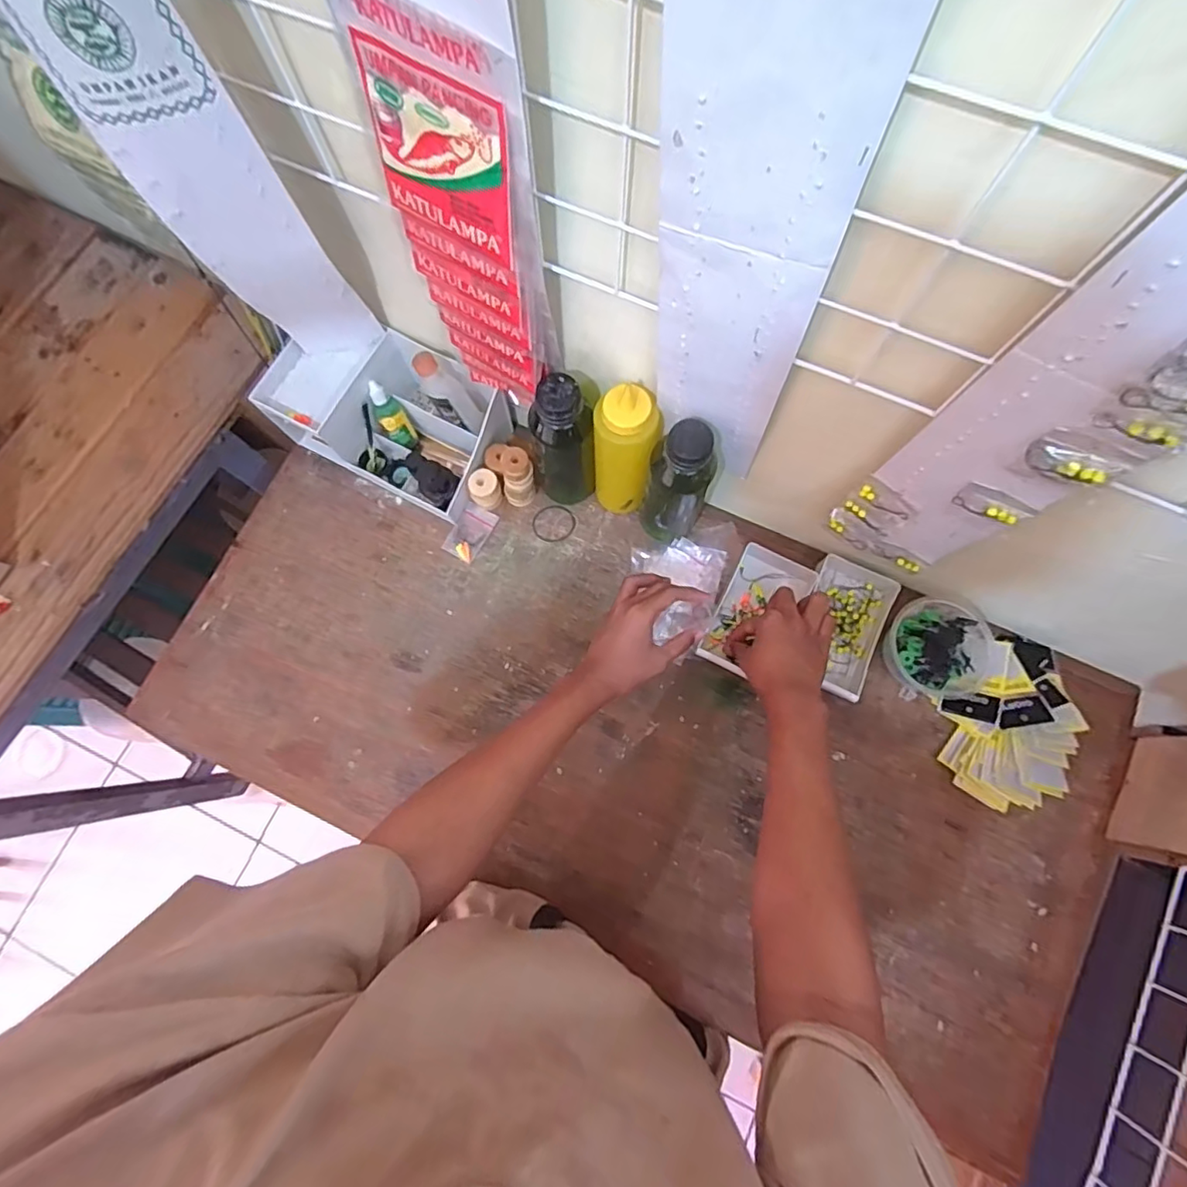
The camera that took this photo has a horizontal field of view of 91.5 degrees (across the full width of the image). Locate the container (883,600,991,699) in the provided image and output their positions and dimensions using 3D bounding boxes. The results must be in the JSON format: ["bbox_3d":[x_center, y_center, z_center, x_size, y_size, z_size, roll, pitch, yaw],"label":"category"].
[{"bbox_3d":[0.359,0.058,0.614,0.103,0.050,0.099,26,78,7],"label":"container"}]

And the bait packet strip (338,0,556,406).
[{"bbox_3d":[-0.087,-0.248,0.410,0.110,0.380,0.029,29,75,7],"label":"bait packet strip"}]

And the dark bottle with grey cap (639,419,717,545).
[{"bbox_3d":[0.082,-0.108,0.587,0.066,0.187,0.055,25,78,7],"label":"dark bottle with grey cap"}]

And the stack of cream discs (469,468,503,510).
[{"bbox_3d":[-0.125,-0.119,0.666,0.034,0.045,0.033,-28,78,-6],"label":"stack of cream discs"}]

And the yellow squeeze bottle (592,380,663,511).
[{"bbox_3d":[0.031,-0.141,0.594,0.065,0.194,0.055,6,77,2],"label":"yellow squeeze bottle"}]

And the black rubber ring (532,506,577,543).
[{"bbox_3d":[-0.046,-0.082,0.680,0.047,0.004,0.050,1,70,-3],"label":"black rubber ring"}]

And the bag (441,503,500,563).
[{"bbox_3d":[-0.144,-0.071,0.678,0.039,0.012,0.065,28,79,7],"label":"bag"}]

